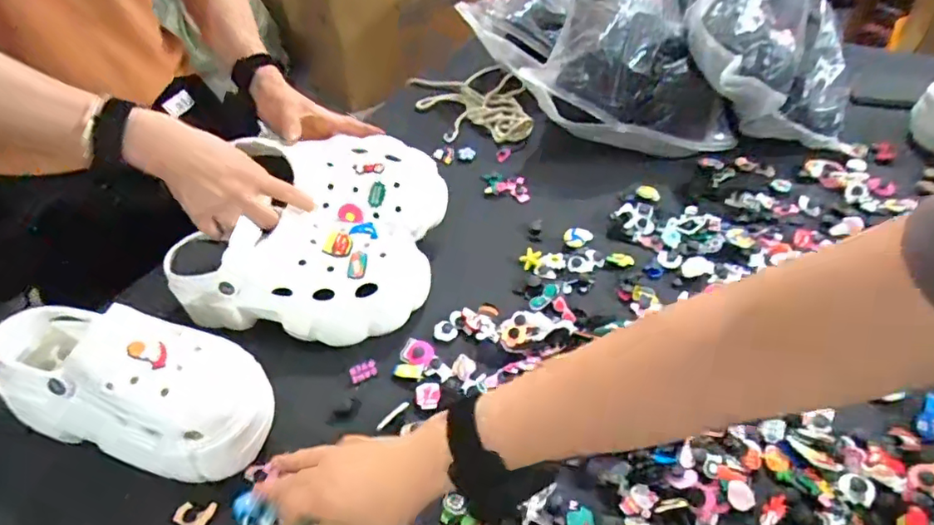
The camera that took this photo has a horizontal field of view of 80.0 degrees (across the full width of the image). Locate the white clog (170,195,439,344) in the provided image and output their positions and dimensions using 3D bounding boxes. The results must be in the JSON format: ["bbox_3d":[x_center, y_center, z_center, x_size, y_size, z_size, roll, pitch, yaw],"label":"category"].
[{"bbox_3d":[-0.169,0.003,0.574,0.255,0.106,0.125,3,45,11],"label":"white clog"}]

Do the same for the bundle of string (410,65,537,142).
[{"bbox_3d":[0.005,-0.252,0.866,0.154,0.028,0.247,-14,44,-7],"label":"bundle of string"}]

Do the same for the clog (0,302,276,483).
[{"bbox_3d":[-0.283,0.104,0.483,0.242,0.109,0.109,9,46,17],"label":"clog"}]

